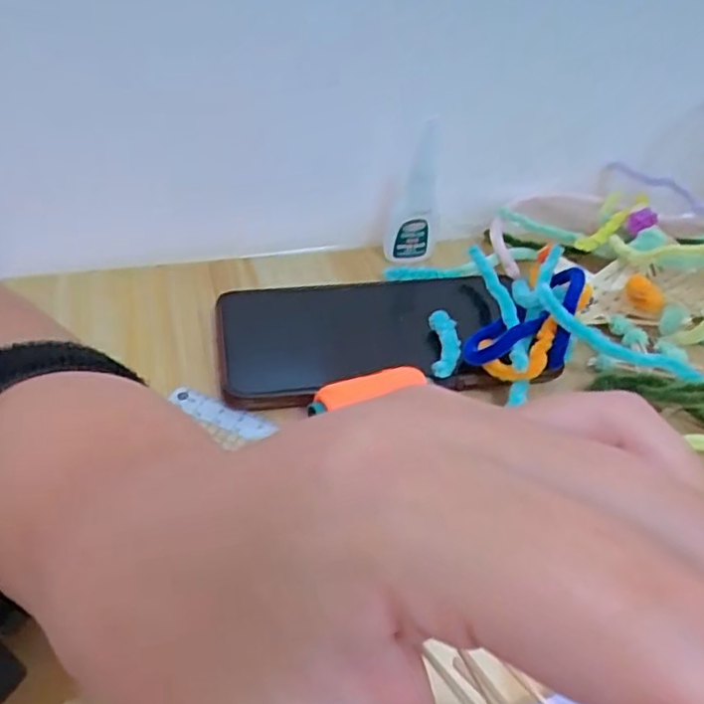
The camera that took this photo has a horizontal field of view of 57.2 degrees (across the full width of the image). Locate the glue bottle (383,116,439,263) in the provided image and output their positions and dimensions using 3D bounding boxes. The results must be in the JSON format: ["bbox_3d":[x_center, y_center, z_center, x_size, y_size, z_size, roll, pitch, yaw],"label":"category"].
[{"bbox_3d":[0.037,-0.092,0.374,0.029,0.085,0.037,5,43,2],"label":"glue bottle"}]

